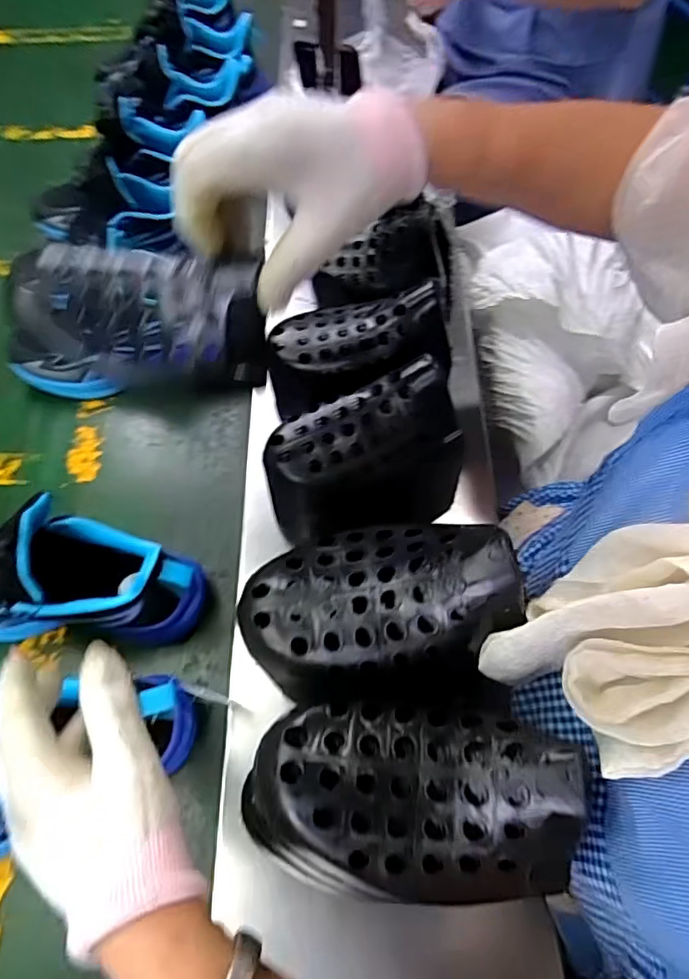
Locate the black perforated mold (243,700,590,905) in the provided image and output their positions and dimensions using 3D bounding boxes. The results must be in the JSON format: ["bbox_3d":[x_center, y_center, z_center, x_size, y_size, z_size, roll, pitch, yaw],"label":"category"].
[{"bbox_3d":[0.030,0.137,0.257,0.140,0.046,0.079,6,61,3],"label":"black perforated mold"}]

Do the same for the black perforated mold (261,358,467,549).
[{"bbox_3d":[0.017,-0.021,0.470,0.157,0.119,0.093,-14,61,-8],"label":"black perforated mold"}]

